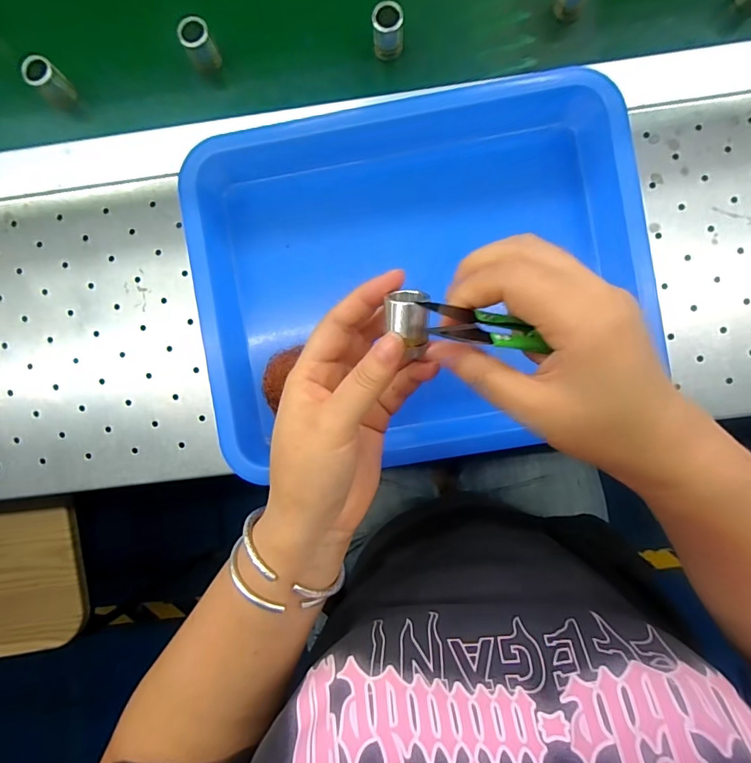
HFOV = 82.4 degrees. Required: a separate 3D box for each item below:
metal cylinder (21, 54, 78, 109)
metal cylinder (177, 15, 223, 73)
[{"bbox_3d":[-0.258,-0.238,0.343,0.018,0.034,0.023,43,90,3],"label":"metal cylinder"},{"bbox_3d":[-0.138,-0.266,0.340,0.022,0.034,0.017,-27,87,2],"label":"metal cylinder"}]

